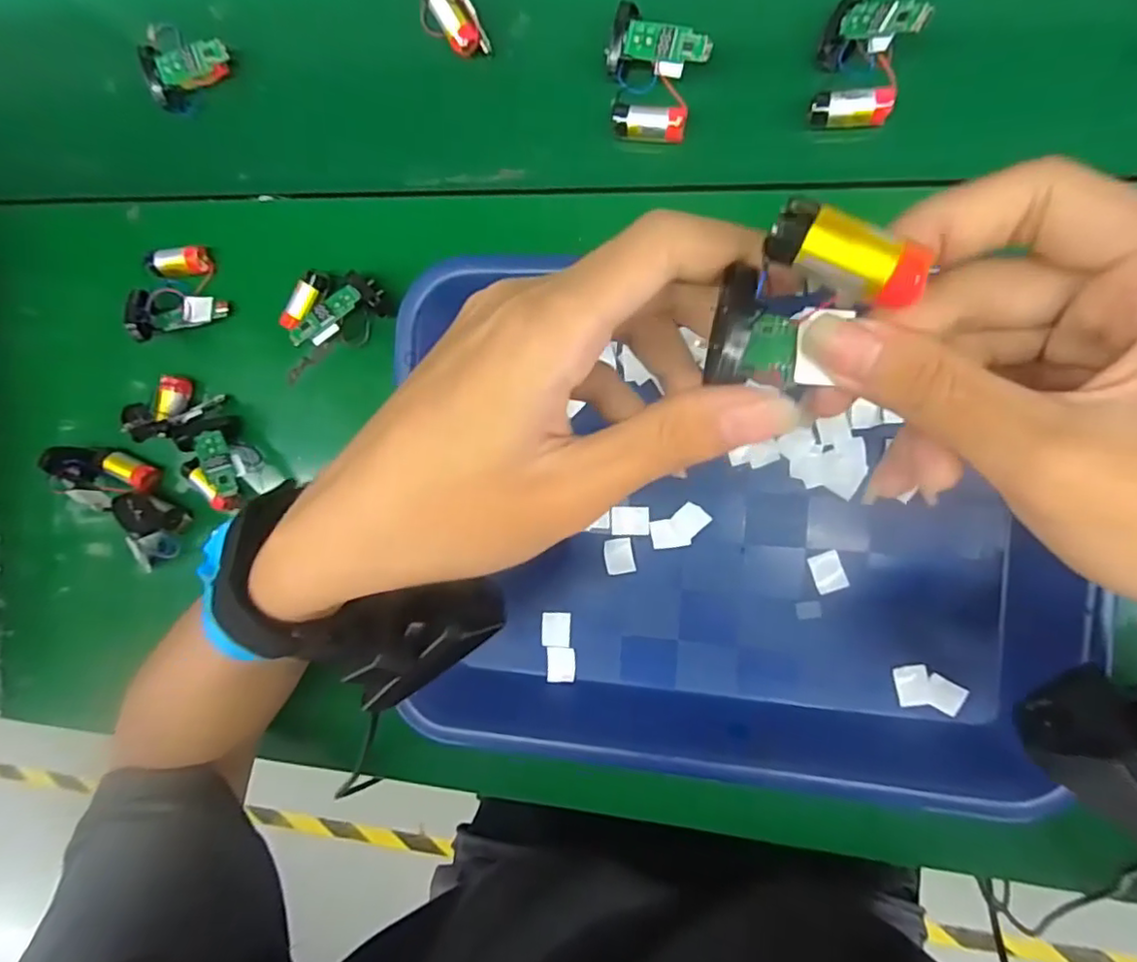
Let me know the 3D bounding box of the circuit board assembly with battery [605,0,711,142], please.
[{"bbox_3d":[0.043,-0.207,0.313,0.050,0.022,0.056,13,97,9],"label":"circuit board assembly with battery"}]

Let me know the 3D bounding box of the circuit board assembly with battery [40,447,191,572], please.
[{"bbox_3d":[-0.267,0.010,0.377,0.037,0.048,0.090,-44,87,11],"label":"circuit board assembly with battery"}]

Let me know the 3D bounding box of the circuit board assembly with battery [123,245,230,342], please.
[{"bbox_3d":[-0.234,-0.115,0.364,0.048,0.034,0.050,-22,91,11],"label":"circuit board assembly with battery"}]

